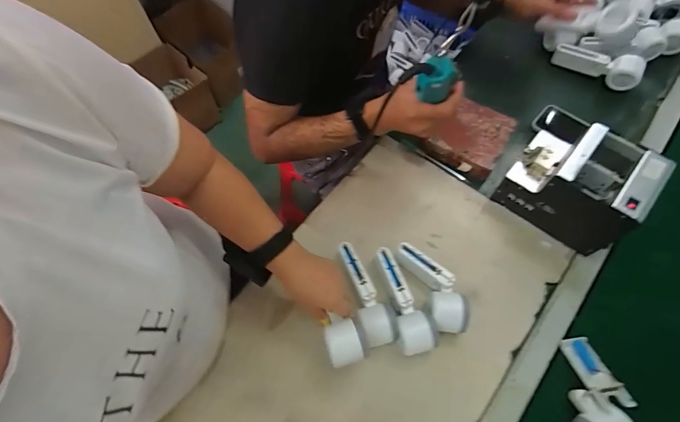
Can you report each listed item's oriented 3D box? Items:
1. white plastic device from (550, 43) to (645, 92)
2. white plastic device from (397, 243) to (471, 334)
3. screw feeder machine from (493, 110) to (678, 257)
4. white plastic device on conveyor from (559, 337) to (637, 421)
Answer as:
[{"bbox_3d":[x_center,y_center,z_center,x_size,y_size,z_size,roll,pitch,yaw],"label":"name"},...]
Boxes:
[{"bbox_3d":[0.542,-0.311,0.770,0.168,0.059,0.045,31,70,14],"label":"white plastic device"},{"bbox_3d":[0.153,0.122,0.599,0.065,0.045,0.162,-21,67,-9],"label":"white plastic device"},{"bbox_3d":[0.384,-0.044,0.606,0.182,0.157,0.126,38,71,16],"label":"screw feeder machine"},{"bbox_3d":[0.364,0.263,0.522,0.062,0.056,0.156,5,53,3],"label":"white plastic device on conveyor"}]

